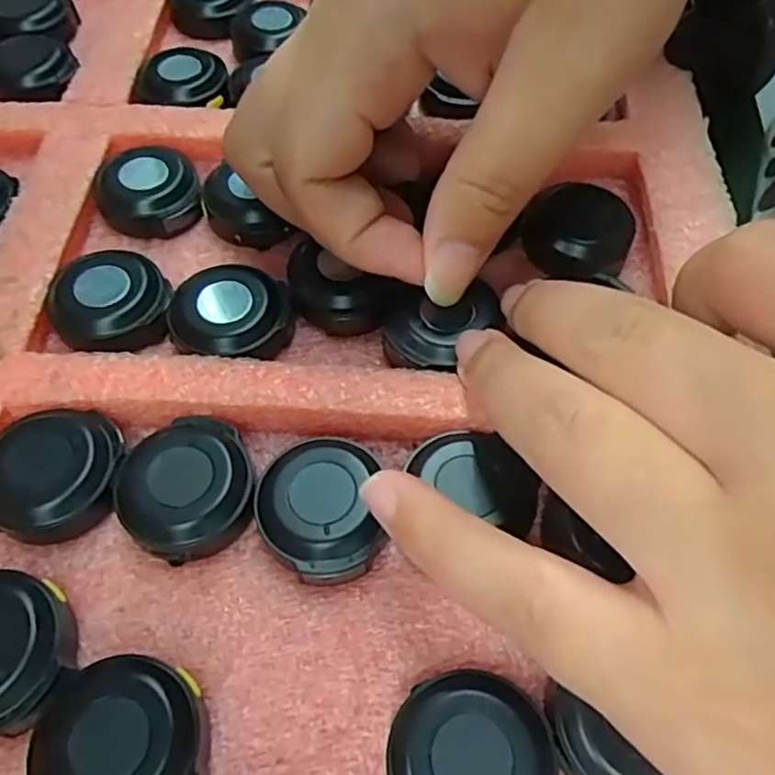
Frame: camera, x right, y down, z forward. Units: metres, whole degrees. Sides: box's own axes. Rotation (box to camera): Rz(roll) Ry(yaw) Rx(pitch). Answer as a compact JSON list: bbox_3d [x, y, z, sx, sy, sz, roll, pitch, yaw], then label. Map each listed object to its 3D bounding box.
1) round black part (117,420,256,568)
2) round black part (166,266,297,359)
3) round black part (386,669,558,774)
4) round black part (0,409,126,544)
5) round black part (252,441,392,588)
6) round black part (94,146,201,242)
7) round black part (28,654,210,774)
[{"bbox_3d":[-0.044,0.022,0.152,0.028,0.012,0.030,0,57,-1],"label":"round black part"},{"bbox_3d":[-0.040,-0.018,0.177,0.031,0.011,0.027,-1,57,-1],"label":"round black part"},{"bbox_3d":[0.015,0.067,0.123,0.029,0.012,0.028,0,57,-1],"label":"round black part"},{"bbox_3d":[-0.073,0.018,0.152,0.027,0.015,0.027,0,57,-1],"label":"round black part"},{"bbox_3d":[-0.015,0.027,0.149,0.026,0.012,0.031,-5,57,-4],"label":"round black part"},{"bbox_3d":[-0.070,-0.058,0.201,0.028,0.012,0.028,1,58,-1],"label":"round black part"},{"bbox_3d":[-0.048,0.065,0.124,0.029,0.011,0.029,0,57,-1],"label":"round black part"}]

